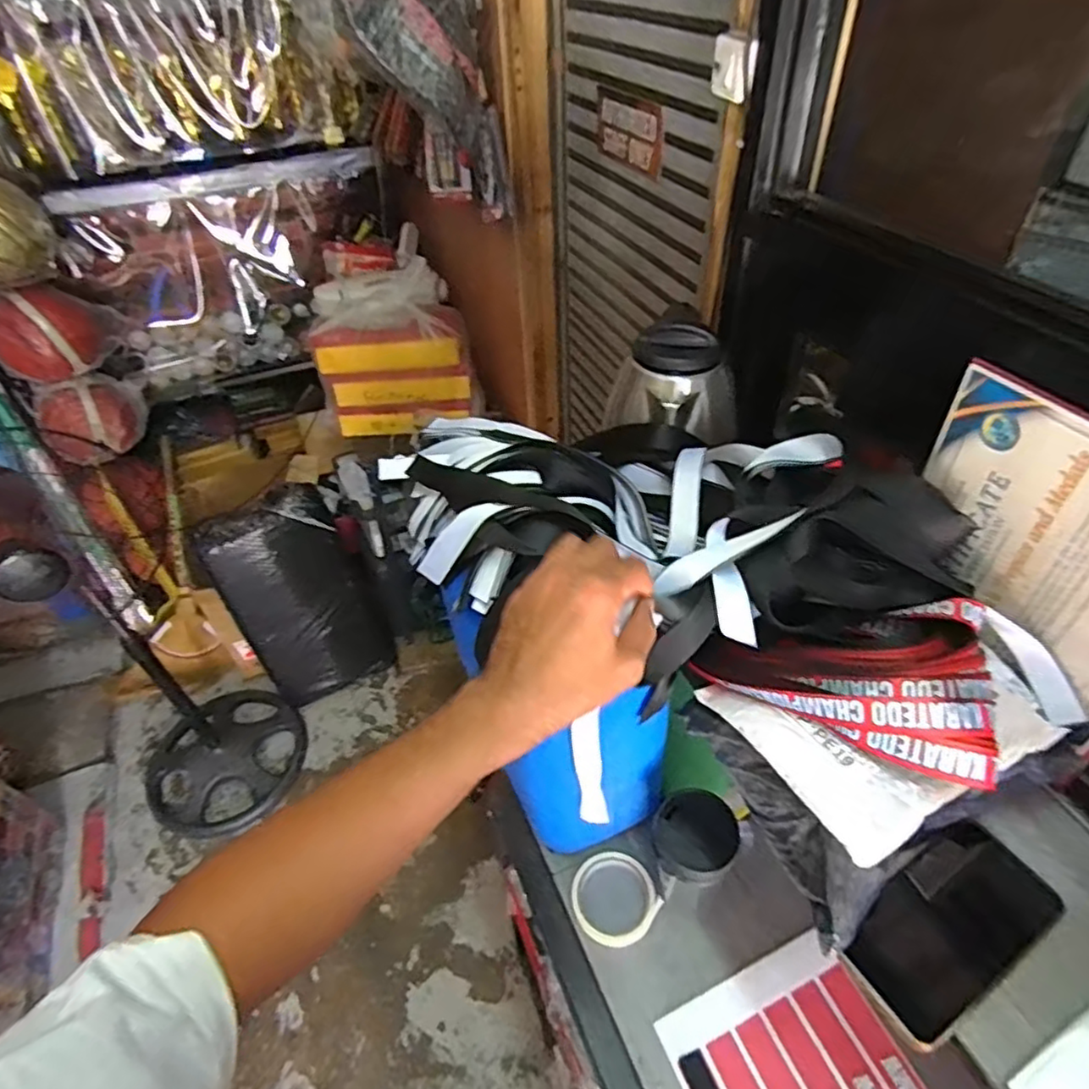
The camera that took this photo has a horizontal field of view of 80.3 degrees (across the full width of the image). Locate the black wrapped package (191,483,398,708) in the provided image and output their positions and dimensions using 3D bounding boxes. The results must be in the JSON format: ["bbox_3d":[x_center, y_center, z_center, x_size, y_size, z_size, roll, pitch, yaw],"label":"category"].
[{"bbox_3d":[-0.648,0.164,1.741,0.342,0.605,0.160,-29,50,-23],"label":"black wrapped package"}]

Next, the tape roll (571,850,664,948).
[{"bbox_3d":[0.078,0.405,0.744,0.092,0.022,0.099,-2,45,2],"label":"tape roll"}]

